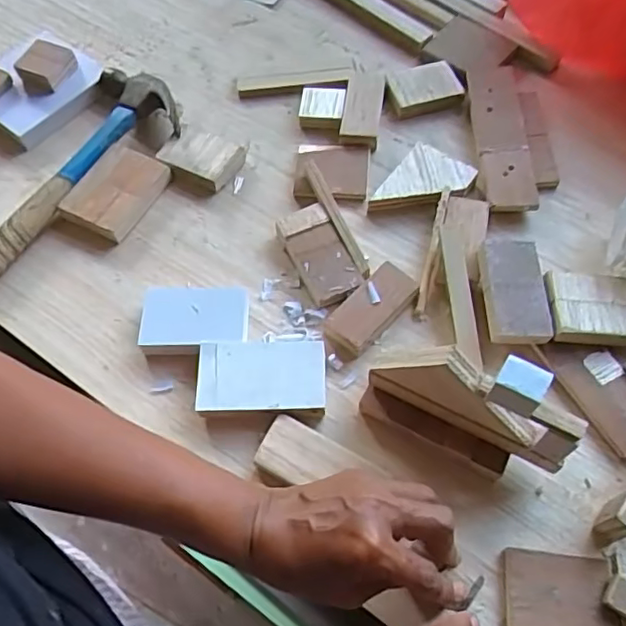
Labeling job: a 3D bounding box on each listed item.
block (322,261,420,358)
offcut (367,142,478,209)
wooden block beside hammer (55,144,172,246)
[{"bbox_3d":[0.045,-0.002,0.465,0.077,0.021,0.036,-42,69,-17],"label":"block"},{"bbox_3d":[0.096,-0.109,0.520,0.061,0.020,0.077,33,69,17],"label":"offcut"},{"bbox_3d":[-0.175,-0.108,0.528,0.062,0.021,0.088,23,66,13],"label":"wooden block beside hammer"}]

